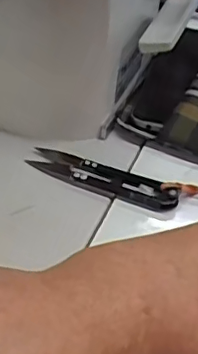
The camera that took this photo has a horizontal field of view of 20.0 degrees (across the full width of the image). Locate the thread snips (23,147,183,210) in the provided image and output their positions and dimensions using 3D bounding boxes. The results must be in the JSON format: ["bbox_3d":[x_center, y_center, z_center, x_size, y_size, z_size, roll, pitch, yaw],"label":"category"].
[{"bbox_3d":[0.002,0.000,0.364,0.100,0.012,0.024,19,42,16],"label":"thread snips"}]

